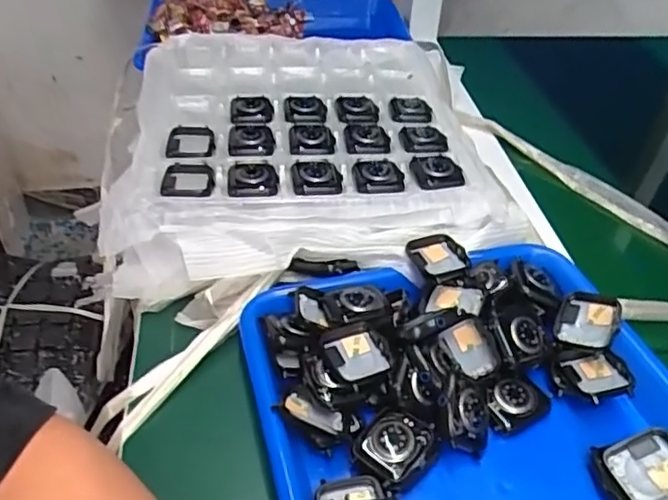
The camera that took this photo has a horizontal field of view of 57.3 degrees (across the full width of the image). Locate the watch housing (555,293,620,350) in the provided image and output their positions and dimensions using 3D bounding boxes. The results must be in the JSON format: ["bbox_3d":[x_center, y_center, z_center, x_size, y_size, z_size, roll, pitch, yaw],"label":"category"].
[{"bbox_3d":[0.174,0.049,0.421,0.038,0.014,0.042,17,67,26],"label":"watch housing"}]

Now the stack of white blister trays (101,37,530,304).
[{"bbox_3d":[-0.026,-0.116,0.584,0.357,0.045,0.370,-7,42,-10],"label":"stack of white blister trays"}]

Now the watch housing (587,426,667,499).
[{"bbox_3d":[0.177,0.127,0.348,0.051,0.011,0.044,-23,52,-3],"label":"watch housing"}]

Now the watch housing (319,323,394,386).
[{"bbox_3d":[0.015,0.064,0.377,0.037,0.009,0.043,-13,43,-17],"label":"watch housing"}]

